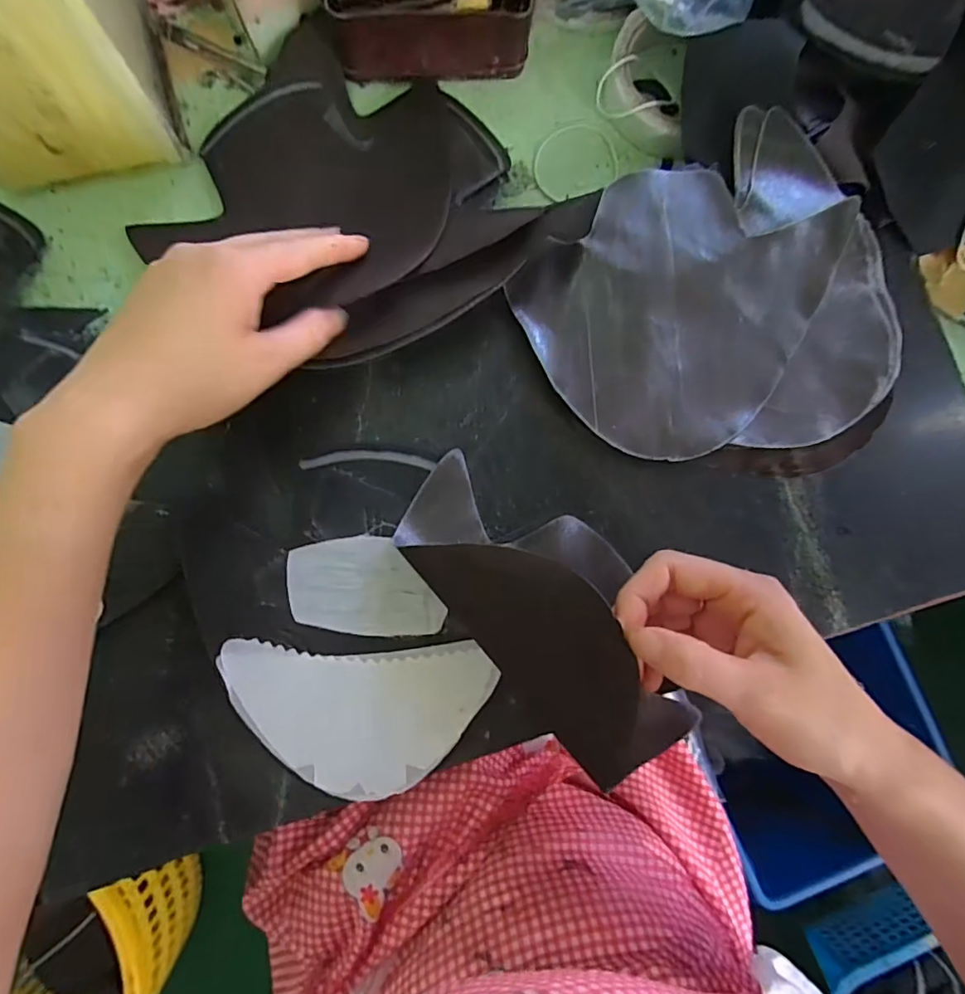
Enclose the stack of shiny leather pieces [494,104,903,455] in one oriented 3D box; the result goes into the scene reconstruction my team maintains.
[{"bbox_3d":[0.131,-0.111,0.315,0.198,0.019,0.179,-21,85,-2],"label":"stack of shiny leather pieces"}]

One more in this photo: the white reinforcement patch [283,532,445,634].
[{"bbox_3d":[-0.065,0.050,0.305,0.083,0.004,0.054,-2,87,-4],"label":"white reinforcement patch"}]

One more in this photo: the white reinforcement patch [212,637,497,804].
[{"bbox_3d":[-0.068,0.122,0.298,0.142,0.005,0.079,1,85,-2],"label":"white reinforcement patch"}]

